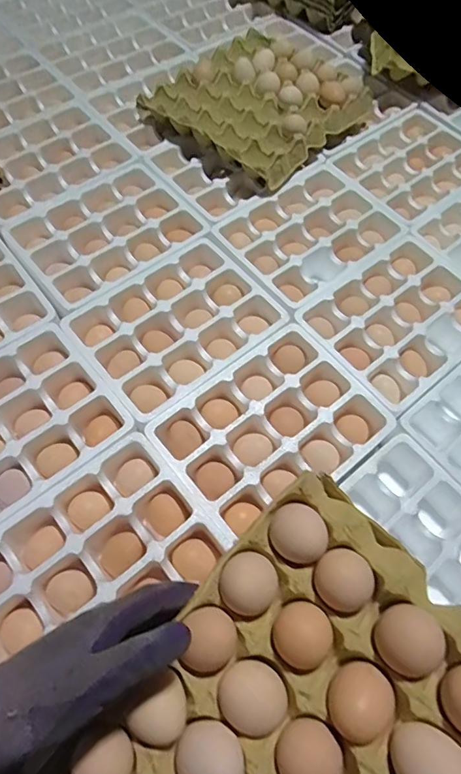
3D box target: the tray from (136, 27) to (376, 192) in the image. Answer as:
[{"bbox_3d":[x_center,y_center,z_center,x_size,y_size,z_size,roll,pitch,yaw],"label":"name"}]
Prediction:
[{"bbox_3d":[0.058,-0.492,0.780,0.284,0.054,0.334,41,68,15],"label":"tray"}]

